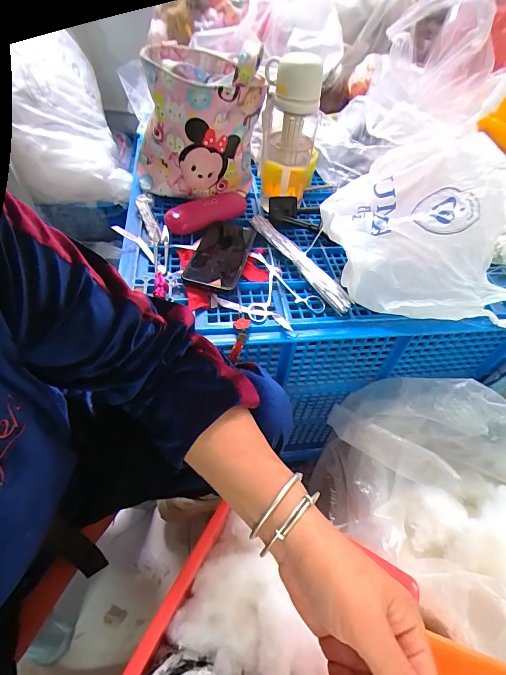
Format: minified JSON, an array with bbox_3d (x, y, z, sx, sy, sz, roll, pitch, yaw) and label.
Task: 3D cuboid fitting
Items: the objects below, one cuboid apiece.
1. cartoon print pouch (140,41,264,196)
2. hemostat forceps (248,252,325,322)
[{"bbox_3d":[-0.097,-0.359,0.589,0.205,0.188,0.165,-5,53,-9],"label":"cartoon print pouch"},{"bbox_3d":[0.049,-0.075,0.527,0.109,0.016,0.133,3,52,-3],"label":"hemostat forceps"}]

